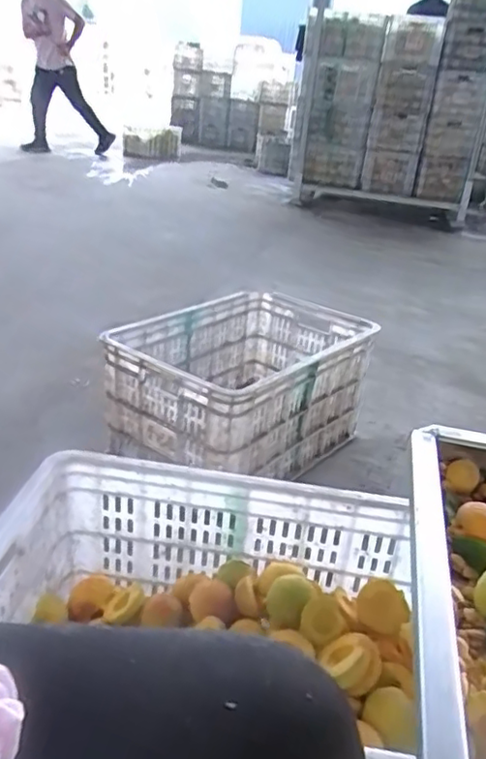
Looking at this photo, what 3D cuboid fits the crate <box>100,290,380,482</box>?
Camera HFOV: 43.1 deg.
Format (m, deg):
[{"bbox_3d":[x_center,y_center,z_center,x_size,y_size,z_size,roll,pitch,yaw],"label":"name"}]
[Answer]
[{"bbox_3d":[0.003,0.007,1.346,0.359,0.250,0.541,24,31,33],"label":"crate"}]

